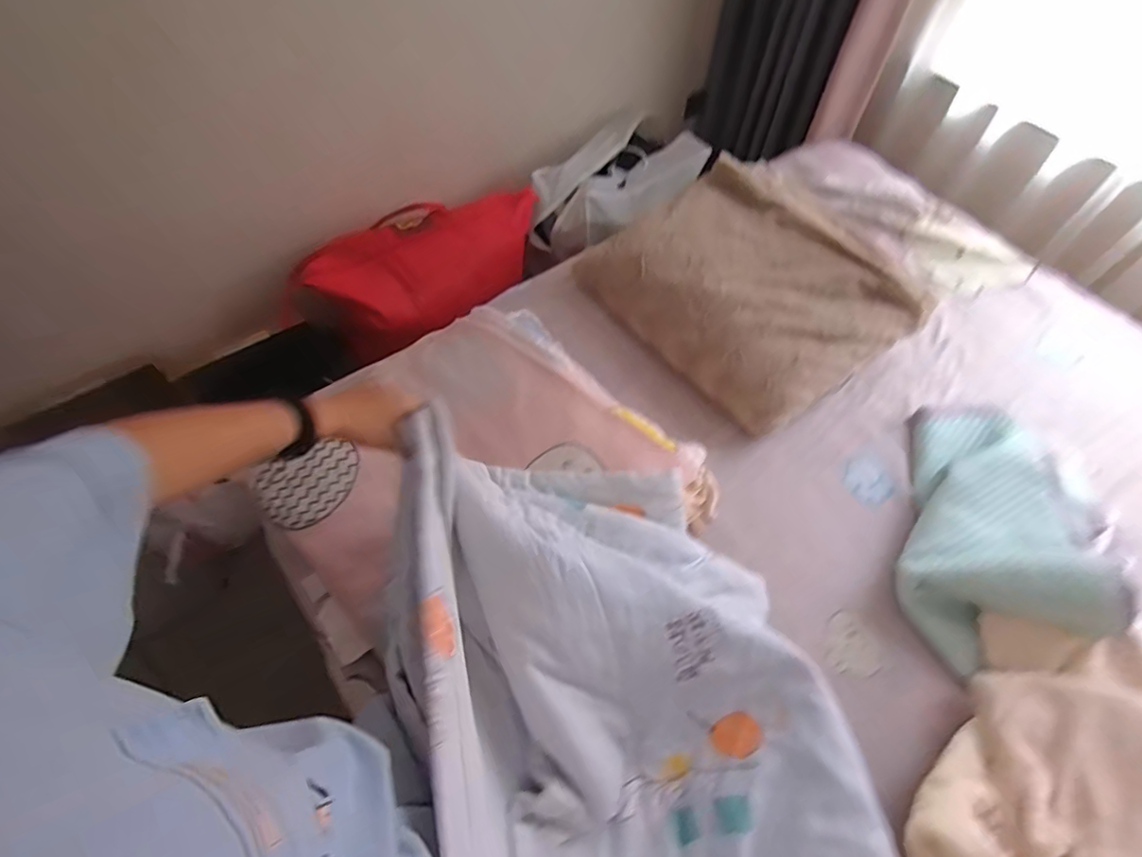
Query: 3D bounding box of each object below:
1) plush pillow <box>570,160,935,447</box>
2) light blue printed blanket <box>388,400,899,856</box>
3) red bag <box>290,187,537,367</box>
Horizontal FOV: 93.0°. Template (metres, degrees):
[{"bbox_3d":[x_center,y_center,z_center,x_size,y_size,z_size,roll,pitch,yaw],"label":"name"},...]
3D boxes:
[{"bbox_3d":[0.383,-0.318,1.164,0.520,0.126,0.581,-32,63,-17],"label":"plush pillow"},{"bbox_3d":[0.090,0.347,0.596,0.485,0.316,0.713,-11,59,-6],"label":"light blue printed blanket"},{"bbox_3d":[-0.375,-0.426,1.466,0.706,0.232,0.263,-28,62,-15],"label":"red bag"}]

